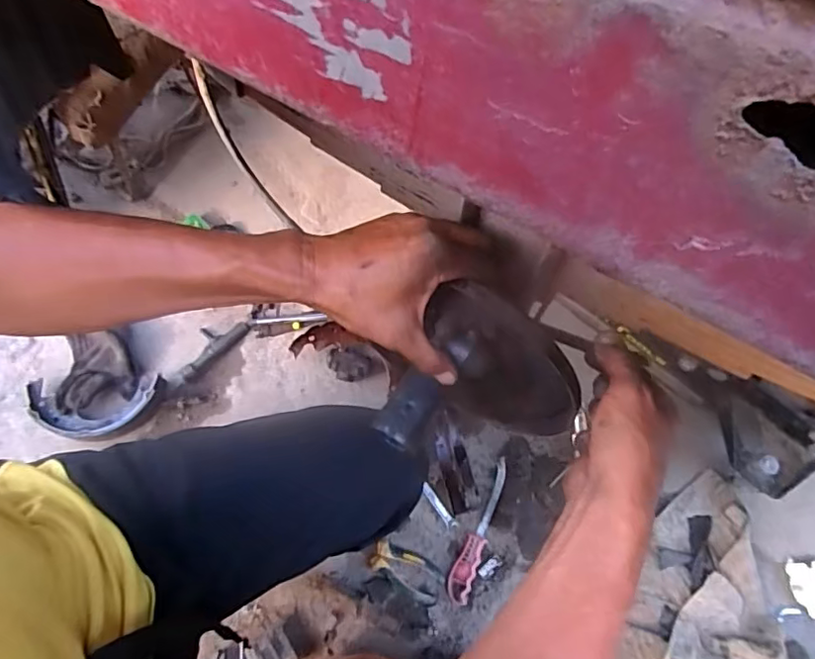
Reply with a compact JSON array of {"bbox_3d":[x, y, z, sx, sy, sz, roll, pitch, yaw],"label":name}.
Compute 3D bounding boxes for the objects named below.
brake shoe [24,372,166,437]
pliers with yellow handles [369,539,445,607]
[{"bbox_3d":[-0.493,0.124,0.890,0.208,0.038,0.098,-2,71,-2],"label":"brake shoe"},{"bbox_3d":[0.001,0.351,0.826,0.113,0.017,0.051,34,74,10],"label":"pliers with yellow handles"}]

